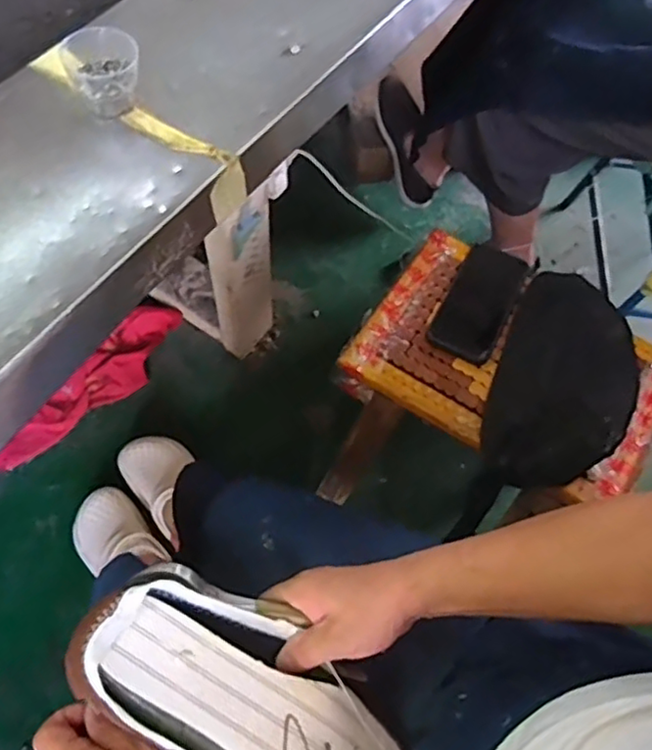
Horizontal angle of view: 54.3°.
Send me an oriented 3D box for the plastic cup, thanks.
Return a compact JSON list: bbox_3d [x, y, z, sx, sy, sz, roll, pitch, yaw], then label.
[{"bbox_3d":[-0.194,-0.270,0.565,0.057,0.051,0.055,1,63,-2],"label":"plastic cup"}]

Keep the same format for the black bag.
[{"bbox_3d":[0.279,-0.006,0.712,0.153,0.091,0.267,22,64,8],"label":"black bag"}]

